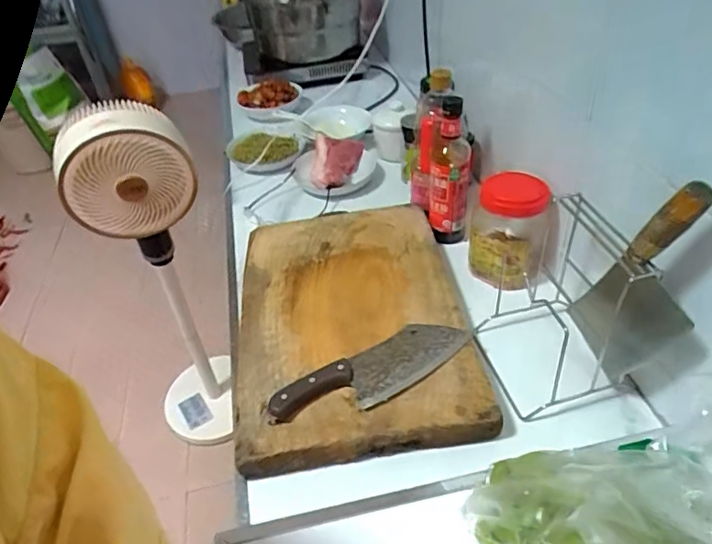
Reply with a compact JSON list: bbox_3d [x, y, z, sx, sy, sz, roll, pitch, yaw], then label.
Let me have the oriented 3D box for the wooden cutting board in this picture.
[{"bbox_3d":[-0.007,0.062,0.758,0.320,0.043,0.440,-8,41,-3],"label":"wooden cutting board"}]

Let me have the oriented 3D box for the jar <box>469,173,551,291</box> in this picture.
[{"bbox_3d":[0.231,-0.059,0.790,0.109,0.155,0.095,8,43,16],"label":"jar"}]

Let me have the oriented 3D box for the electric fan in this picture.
[{"bbox_3d":[-0.430,0.063,1.217,0.214,0.943,0.240,-30,47,-25],"label":"electric fan"}]

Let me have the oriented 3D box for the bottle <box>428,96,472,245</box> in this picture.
[{"bbox_3d":[0.151,-0.156,0.839,0.066,0.234,0.069,4,42,11],"label":"bottle"}]

